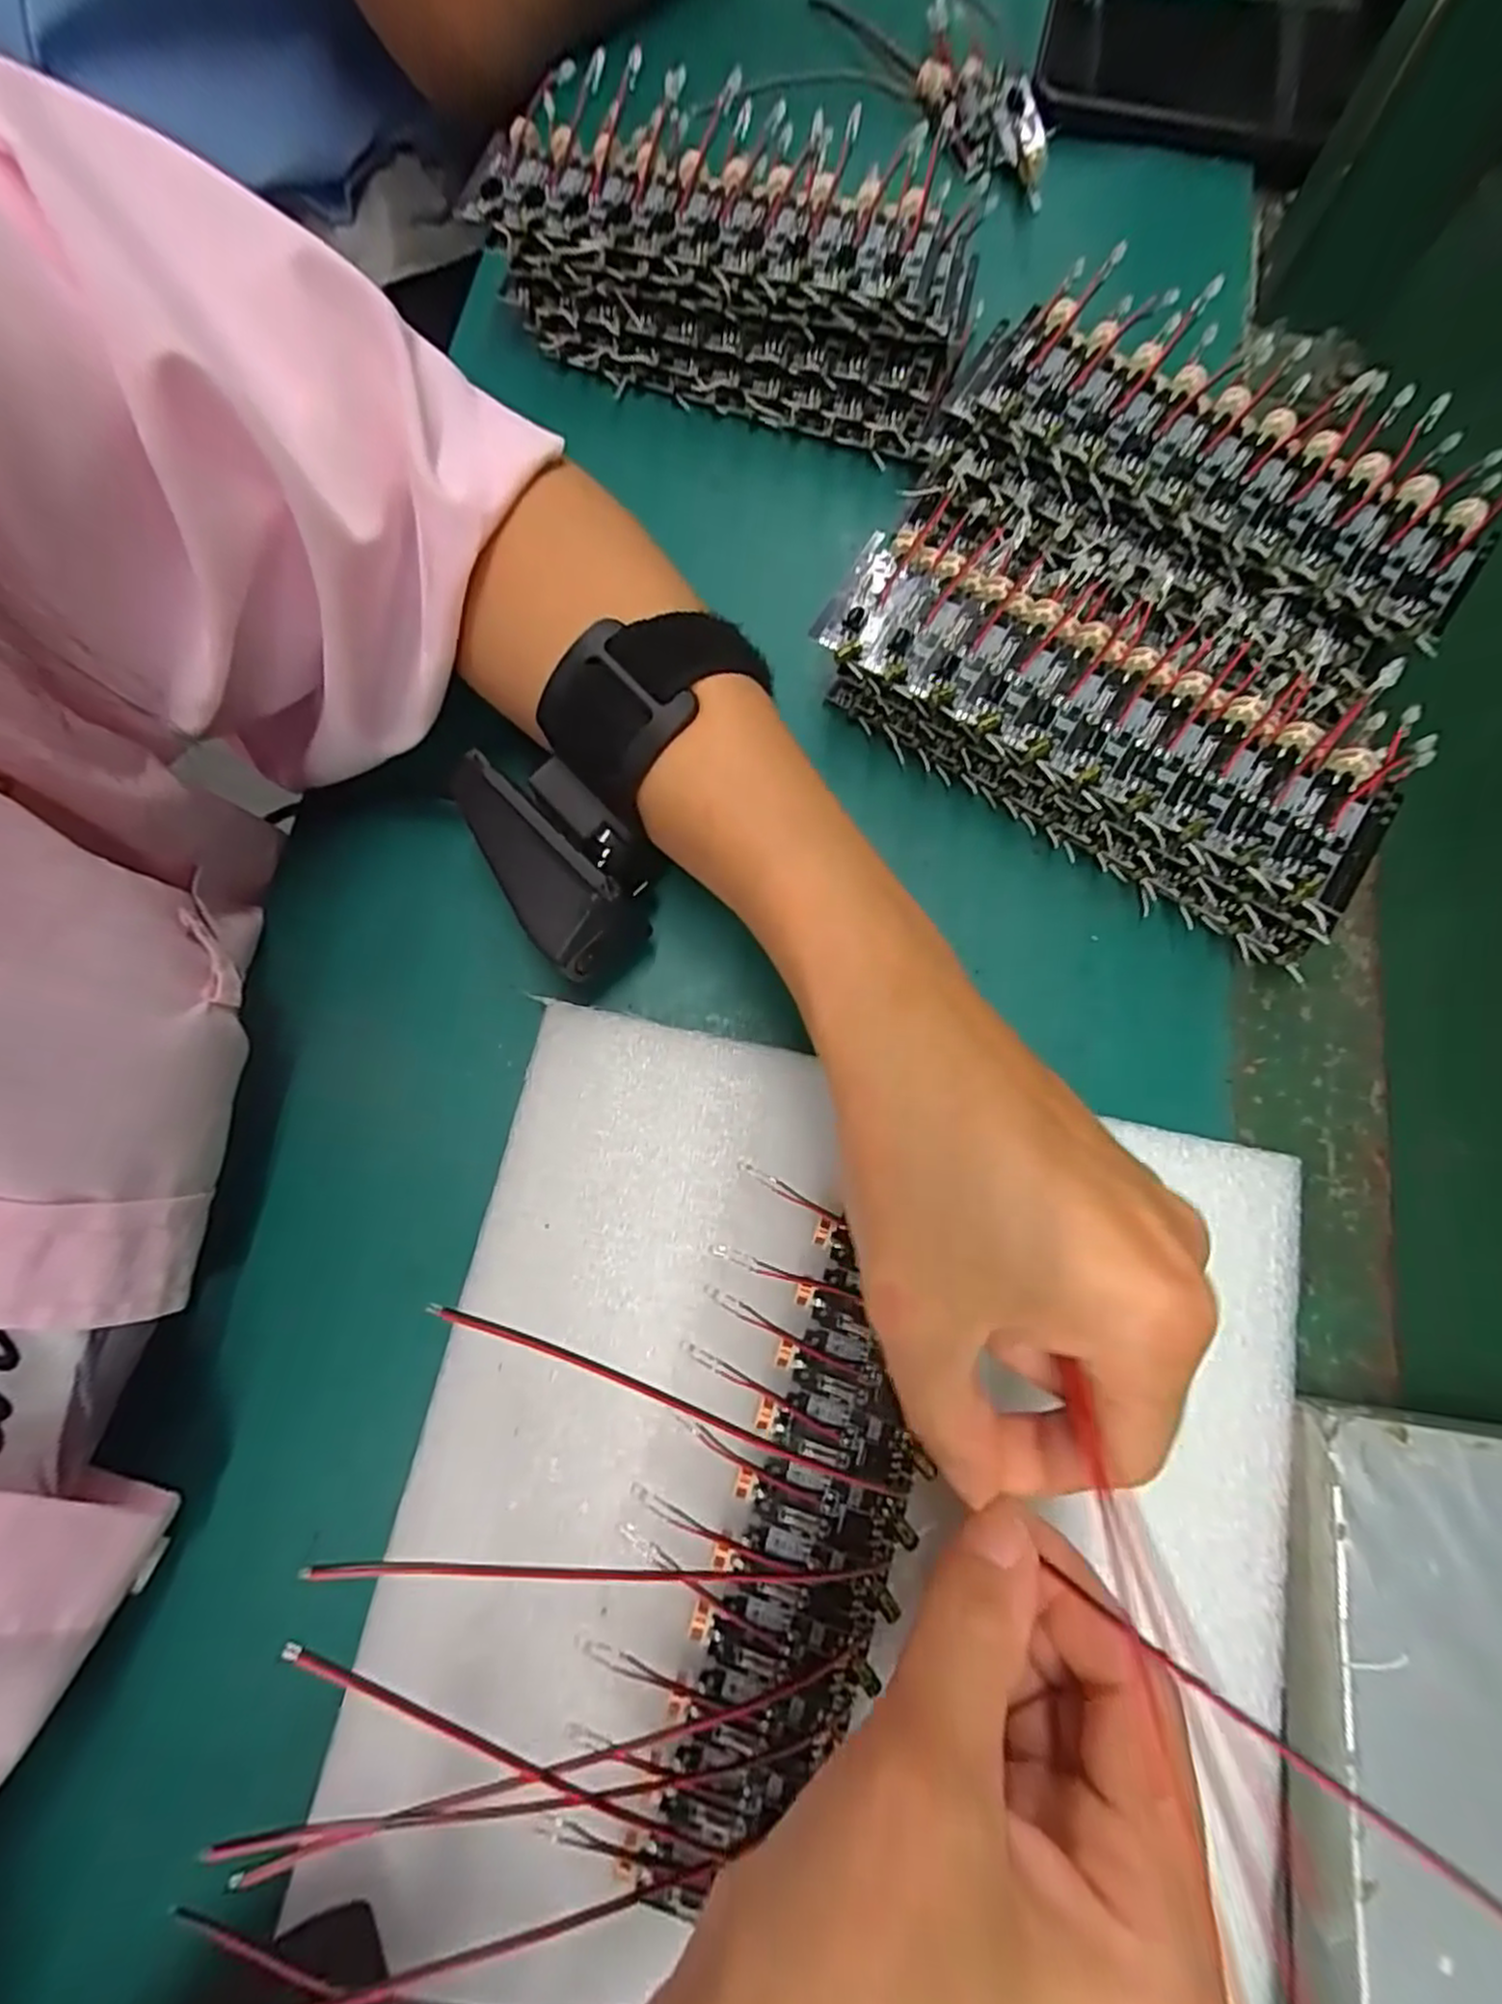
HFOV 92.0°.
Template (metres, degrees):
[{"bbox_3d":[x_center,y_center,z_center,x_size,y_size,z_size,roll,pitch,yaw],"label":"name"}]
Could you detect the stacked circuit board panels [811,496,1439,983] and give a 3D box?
[{"bbox_3d":[0.106,-0.083,0.222,0.173,0.039,0.065,37,78,8],"label":"stacked circuit board panels"}]

